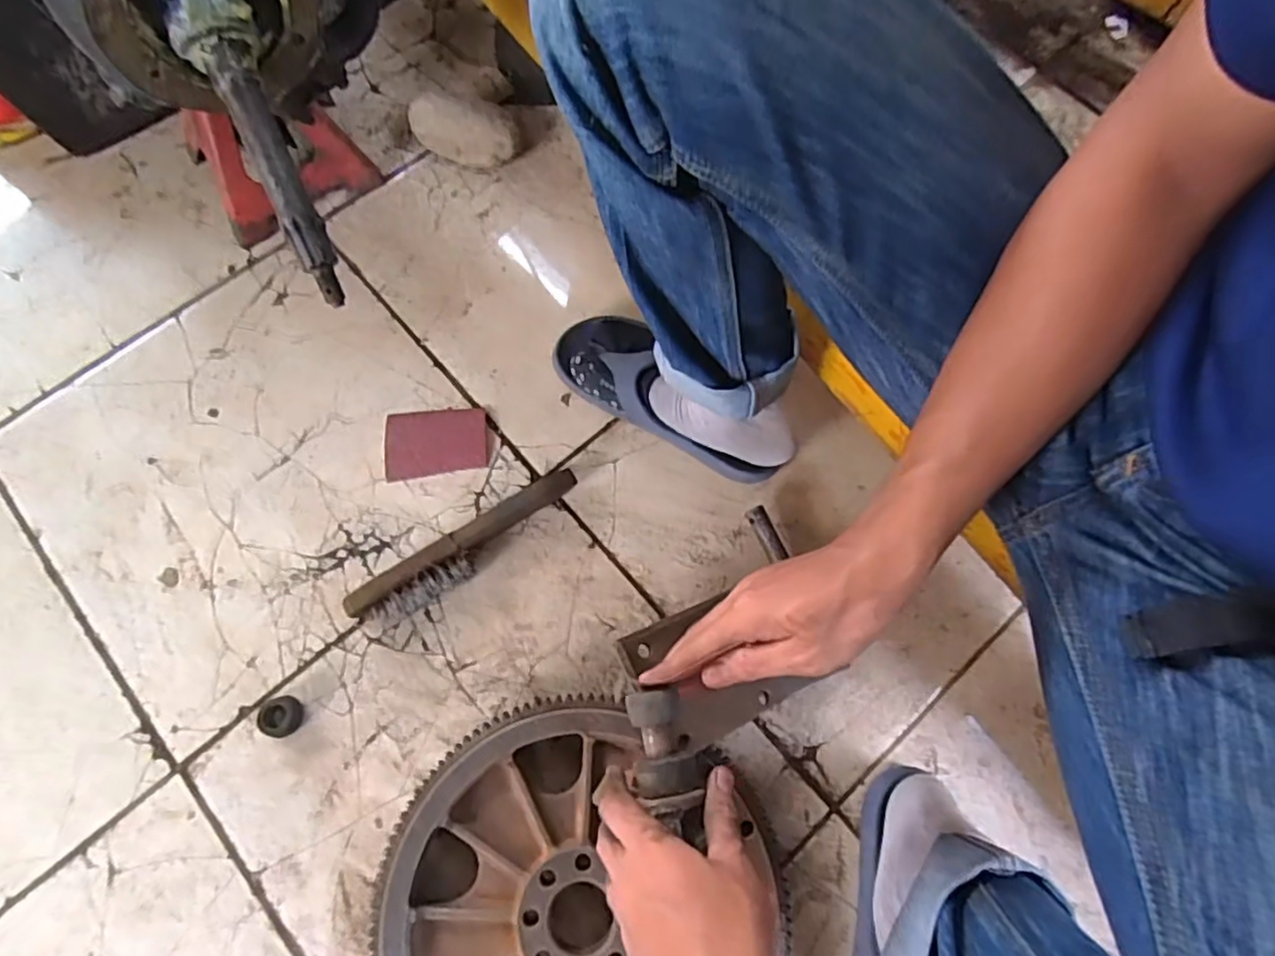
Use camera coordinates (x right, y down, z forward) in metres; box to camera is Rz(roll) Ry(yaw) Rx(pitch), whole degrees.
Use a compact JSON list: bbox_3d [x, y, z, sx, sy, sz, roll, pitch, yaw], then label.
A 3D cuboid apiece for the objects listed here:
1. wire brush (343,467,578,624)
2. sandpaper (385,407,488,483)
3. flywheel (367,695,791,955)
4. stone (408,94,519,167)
[{"bbox_3d":[-0.159,0.067,0.634,0.234,0.032,0.046,-33,76,-11],"label":"wire brush"},{"bbox_3d":[-0.205,-0.038,0.680,0.101,0.004,0.070,-7,72,-4],"label":"sandpaper"},{"bbox_3d":[-0.044,0.345,0.536,0.312,0.055,0.309,1,72,-2],"label":"flywheel"},{"bbox_3d":[-0.193,-0.399,0.761,0.118,0.068,0.065,23,73,6],"label":"stone"}]

